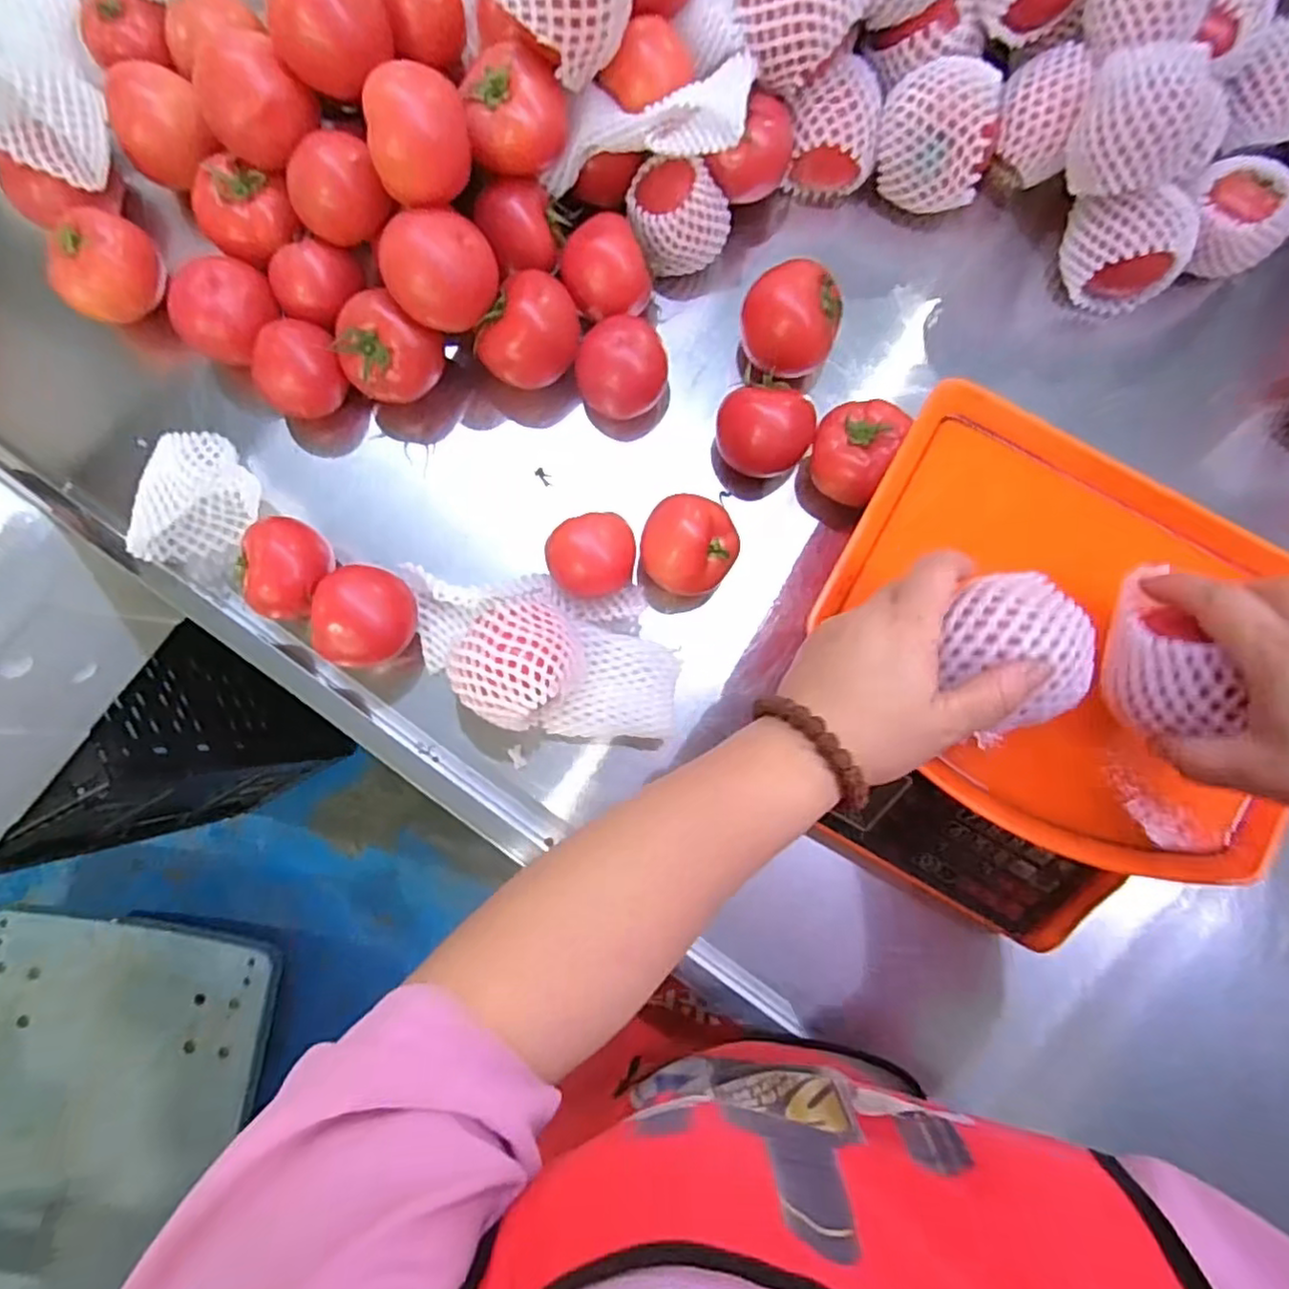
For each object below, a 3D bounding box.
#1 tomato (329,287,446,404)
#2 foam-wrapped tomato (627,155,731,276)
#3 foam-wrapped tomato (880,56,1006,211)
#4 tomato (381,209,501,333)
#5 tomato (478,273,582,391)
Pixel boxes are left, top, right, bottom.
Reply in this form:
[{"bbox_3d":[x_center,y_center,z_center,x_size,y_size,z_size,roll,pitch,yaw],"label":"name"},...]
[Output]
[{"bbox_3d":[-0.189,-0.212,0.485,0.063,0.053,0.058,0,83,-1],"label":"tomato"},{"bbox_3d":[0.025,-0.323,0.508,0.077,0.063,0.065,16,83,1],"label":"foam-wrapped tomato"},{"bbox_3d":[0.220,-0.381,0.497,0.087,0.066,0.072,21,84,1],"label":"foam-wrapped tomato"},{"bbox_3d":[-0.138,-0.252,0.451,0.068,0.056,0.057,10,83,0],"label":"tomato"},{"bbox_3d":[-0.083,-0.231,0.487,0.068,0.057,0.061,1,83,-1],"label":"tomato"}]

